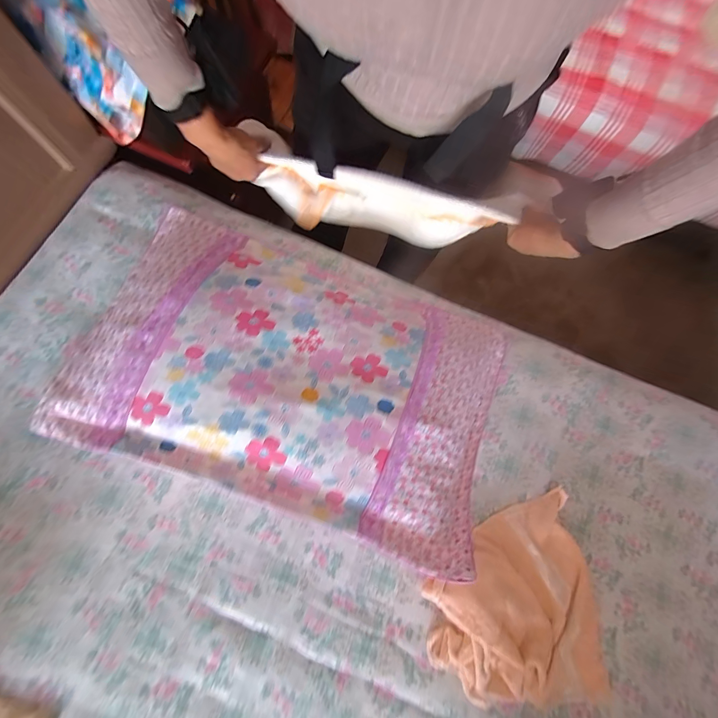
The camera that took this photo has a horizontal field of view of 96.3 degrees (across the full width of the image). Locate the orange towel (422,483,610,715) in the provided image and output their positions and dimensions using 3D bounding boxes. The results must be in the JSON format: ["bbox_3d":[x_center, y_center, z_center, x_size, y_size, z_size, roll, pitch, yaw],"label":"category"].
[{"bbox_3d":[0.245,0.379,0.502,0.282,0.045,0.289,-3,73,-3],"label":"orange towel"}]

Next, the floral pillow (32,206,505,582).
[{"bbox_3d":[-0.102,0.011,0.538,0.676,0.100,0.420,19,74,0],"label":"floral pillow"}]

